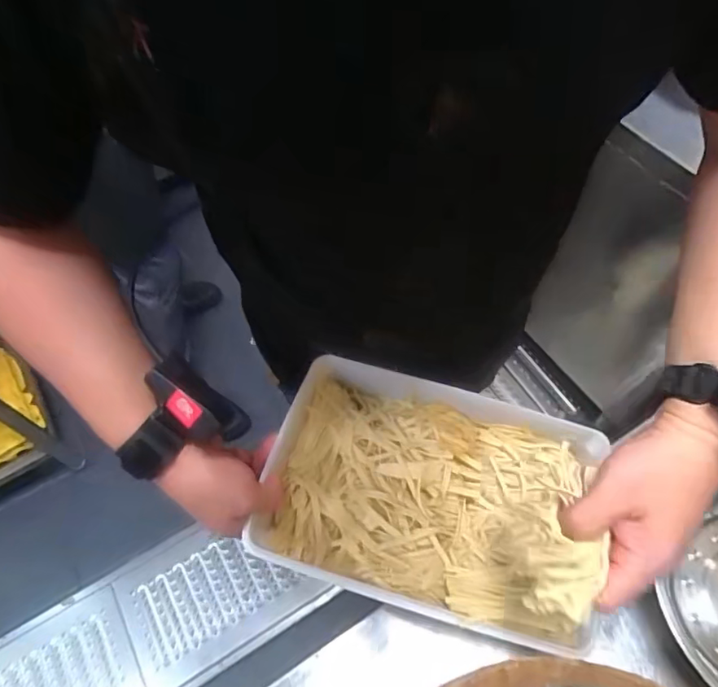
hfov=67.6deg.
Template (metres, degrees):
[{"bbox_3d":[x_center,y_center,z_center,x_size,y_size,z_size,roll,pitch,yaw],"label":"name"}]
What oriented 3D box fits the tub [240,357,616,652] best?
[{"bbox_3d":[0.069,0.135,0.502,0.288,0.068,0.210,13,59,11],"label":"tub"}]

